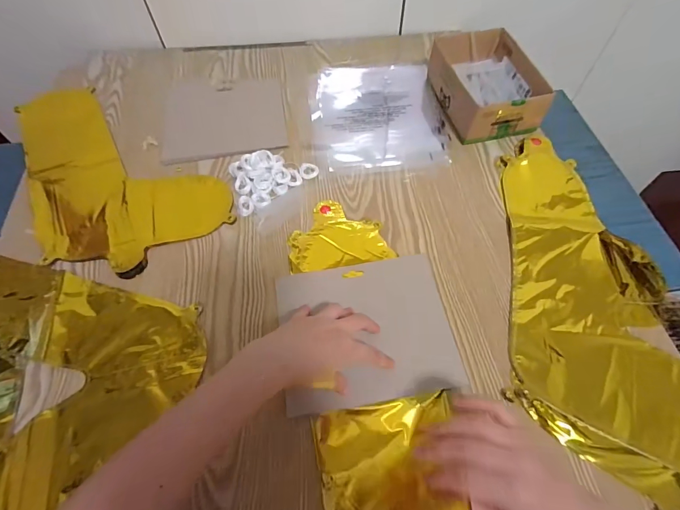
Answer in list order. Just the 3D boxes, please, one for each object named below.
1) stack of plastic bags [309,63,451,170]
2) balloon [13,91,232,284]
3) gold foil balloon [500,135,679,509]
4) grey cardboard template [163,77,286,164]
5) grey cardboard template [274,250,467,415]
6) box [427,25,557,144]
[{"bbox_3d":[0.059,-0.233,0.604,0.209,0.006,0.243,-5,59,-2],"label":"stack of plastic bags"},{"bbox_3d":[-0.325,-0.127,0.524,0.223,0.037,0.343,-32,64,-17],"label":"balloon"},{"bbox_3d":[0.304,0.028,0.442,0.199,0.015,0.433,7,60,5],"label":"gold foil balloon"},{"bbox_3d":[-0.184,-0.226,0.604,0.181,0.006,0.182,-7,61,-6],"label":"grey cardboard template"},{"bbox_3d":[0.030,0.084,0.425,0.189,0.010,0.162,-8,61,-6],"label":"grey cardboard template"},{"bbox_3d":[0.229,-0.270,0.586,0.126,0.066,0.181,-12,60,-6],"label":"box"}]

